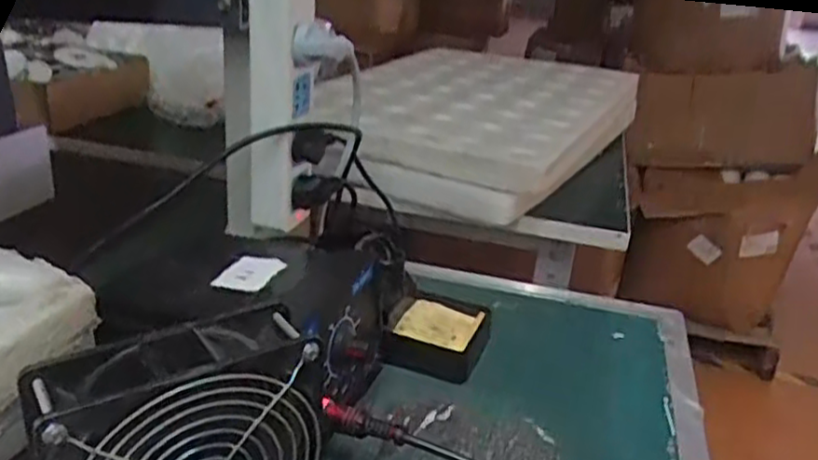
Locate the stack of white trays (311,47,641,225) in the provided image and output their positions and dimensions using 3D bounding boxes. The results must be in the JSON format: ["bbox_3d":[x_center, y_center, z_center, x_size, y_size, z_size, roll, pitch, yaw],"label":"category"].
[{"bbox_3d":[0.101,-0.165,0.996,0.348,0.094,0.552,16,26,24],"label":"stack of white trays"}]

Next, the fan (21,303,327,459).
[{"bbox_3d":[-0.099,0.105,0.318,0.116,0.123,0.045,-11,29,-32],"label":"fan"}]

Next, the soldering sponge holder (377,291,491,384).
[{"bbox_3d":[0.023,0.078,0.521,0.068,0.029,0.074,11,25,14],"label":"soldering sponge holder"}]

